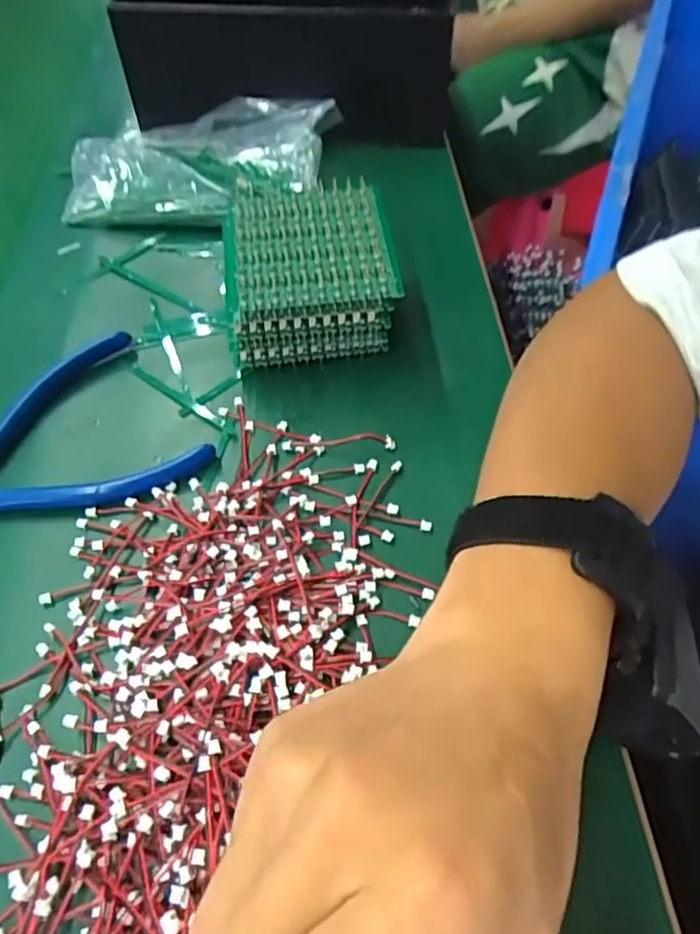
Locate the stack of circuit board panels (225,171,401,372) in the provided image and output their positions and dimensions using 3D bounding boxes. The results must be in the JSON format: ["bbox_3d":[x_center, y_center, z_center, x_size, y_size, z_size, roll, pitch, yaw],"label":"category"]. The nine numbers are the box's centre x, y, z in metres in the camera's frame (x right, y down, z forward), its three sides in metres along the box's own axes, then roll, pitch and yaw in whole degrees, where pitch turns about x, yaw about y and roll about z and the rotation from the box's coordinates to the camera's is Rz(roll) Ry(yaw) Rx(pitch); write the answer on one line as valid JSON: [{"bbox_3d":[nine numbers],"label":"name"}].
[{"bbox_3d":[-0.022,-0.104,0.354,0.084,0.056,0.090,-7,54,-1],"label":"stack of circuit board panels"}]

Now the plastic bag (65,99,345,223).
[{"bbox_3d":[-0.104,-0.217,0.453,0.176,0.032,0.113,2,54,5],"label":"plastic bag"}]

